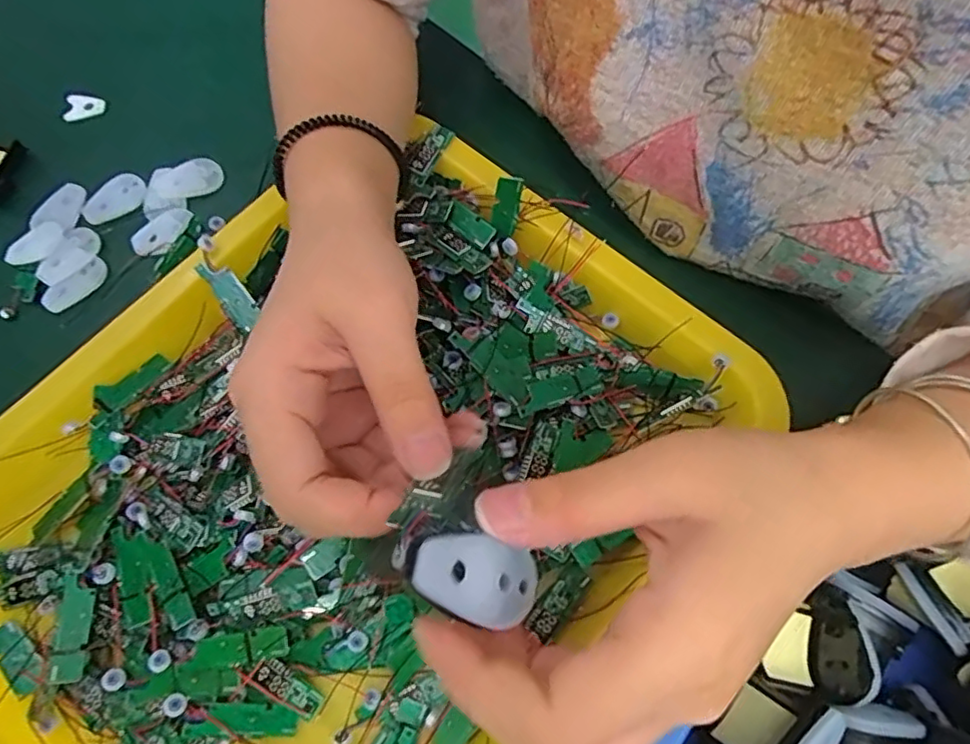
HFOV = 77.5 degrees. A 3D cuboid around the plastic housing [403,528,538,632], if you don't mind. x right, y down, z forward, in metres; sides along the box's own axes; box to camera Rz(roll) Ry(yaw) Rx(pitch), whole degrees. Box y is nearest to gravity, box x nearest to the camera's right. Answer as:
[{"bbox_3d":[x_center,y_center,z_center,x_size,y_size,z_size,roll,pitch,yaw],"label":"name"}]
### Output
[{"bbox_3d":[-0.005,0.052,0.155,0.035,0.013,0.019,25,61,-22],"label":"plastic housing"}]

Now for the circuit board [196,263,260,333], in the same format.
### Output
[{"bbox_3d":[-0.121,-0.037,0.288,0.013,0.005,0.036,-36,102,-10],"label":"circuit board"}]

